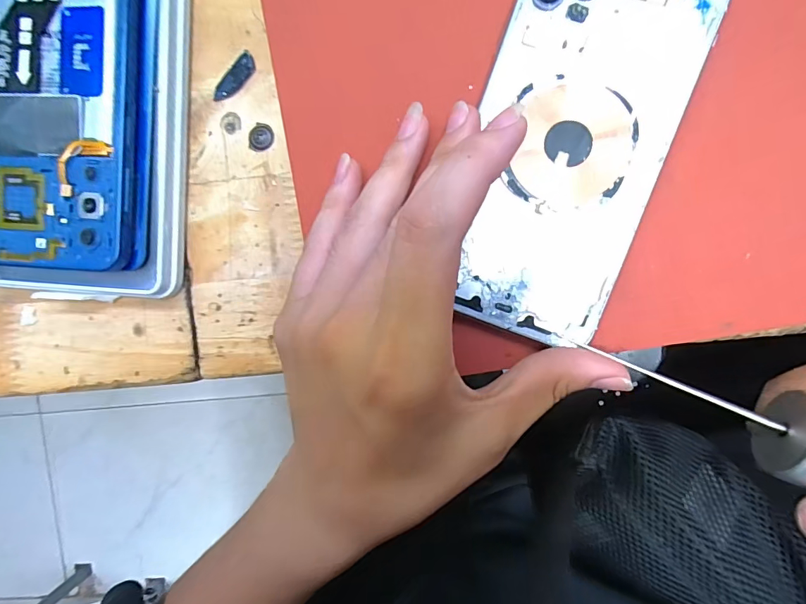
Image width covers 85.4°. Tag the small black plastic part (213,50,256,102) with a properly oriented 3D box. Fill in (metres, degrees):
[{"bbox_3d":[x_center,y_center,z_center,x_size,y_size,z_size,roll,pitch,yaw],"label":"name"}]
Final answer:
[{"bbox_3d":[-0.077,-0.102,0.199,0.009,0.004,0.025,44,96,0],"label":"small black plastic part"}]

